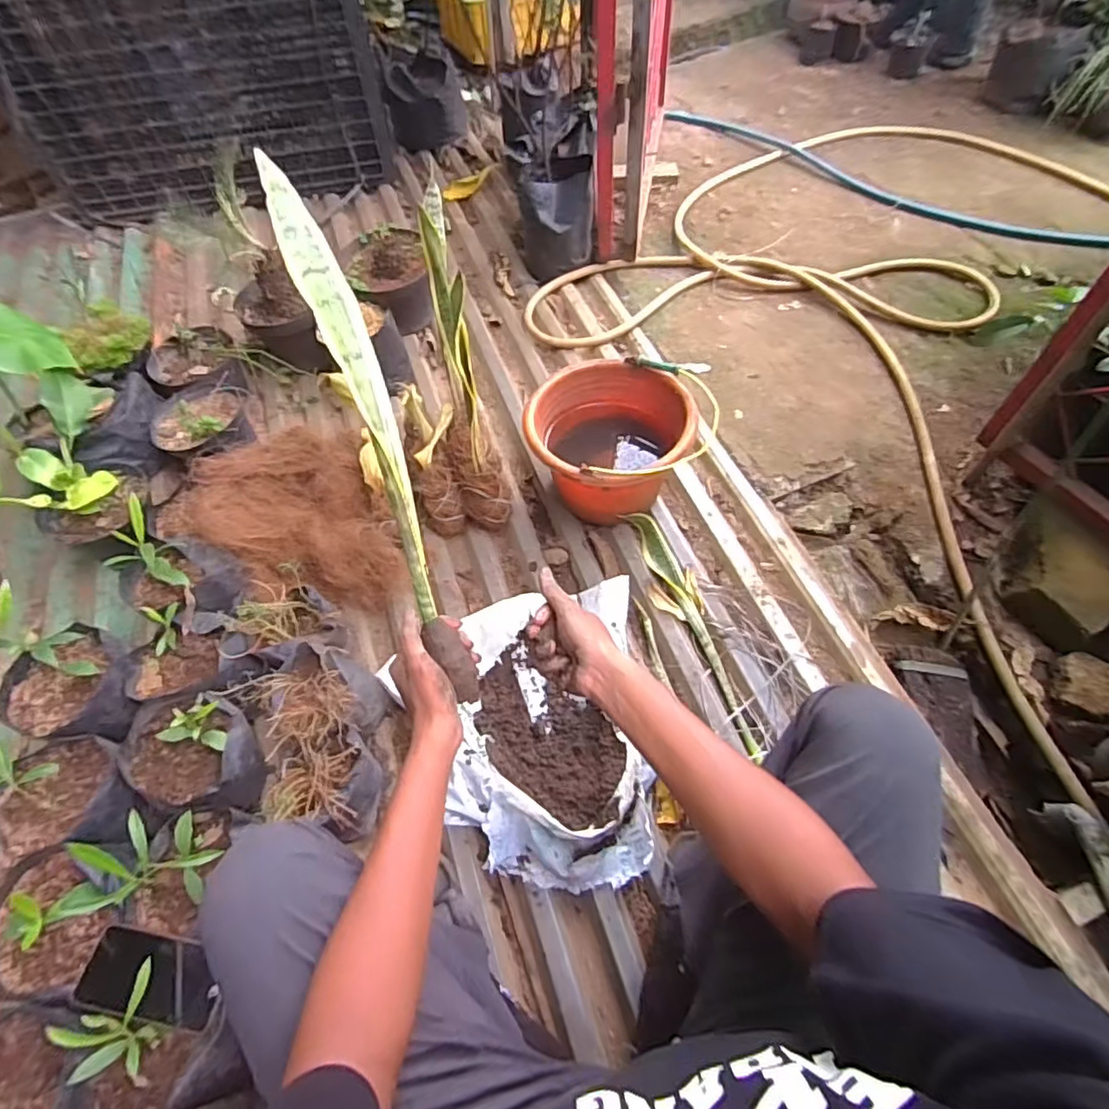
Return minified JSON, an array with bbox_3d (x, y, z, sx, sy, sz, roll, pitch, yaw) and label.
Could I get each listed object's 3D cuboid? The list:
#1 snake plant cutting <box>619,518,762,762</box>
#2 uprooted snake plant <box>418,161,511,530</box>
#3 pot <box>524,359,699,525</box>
[{"bbox_3d":[0.224,0.110,0.976,0.074,0.023,0.448,-17,56,-10],"label":"snake plant cutting"},{"bbox_3d":[-0.141,-0.236,0.949,0.079,0.477,0.185,-11,55,-6],"label":"uprooted snake plant"},{"bbox_3d":[0.100,-0.181,1.069,0.272,0.184,0.254,-1,55,1],"label":"pot"}]

